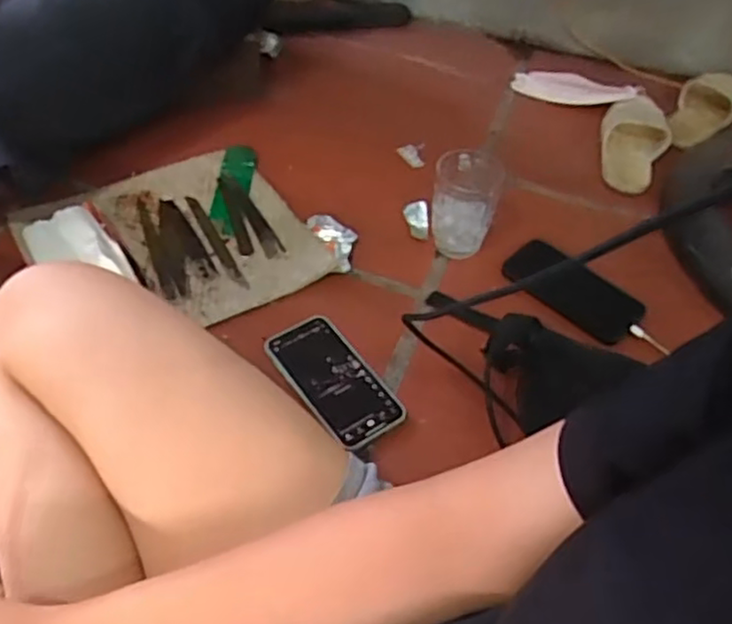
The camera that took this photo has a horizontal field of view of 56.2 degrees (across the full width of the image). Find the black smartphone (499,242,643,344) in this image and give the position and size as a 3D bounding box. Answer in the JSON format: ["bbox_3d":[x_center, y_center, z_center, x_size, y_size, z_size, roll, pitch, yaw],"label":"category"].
[{"bbox_3d":[0.247,-0.028,0.823,0.162,0.009,0.085,34,55,22],"label":"black smartphone"}]

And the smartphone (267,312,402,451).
[{"bbox_3d":[-0.035,0.067,0.700,0.077,0.008,0.158,-24,55,-29],"label":"smartphone"}]

